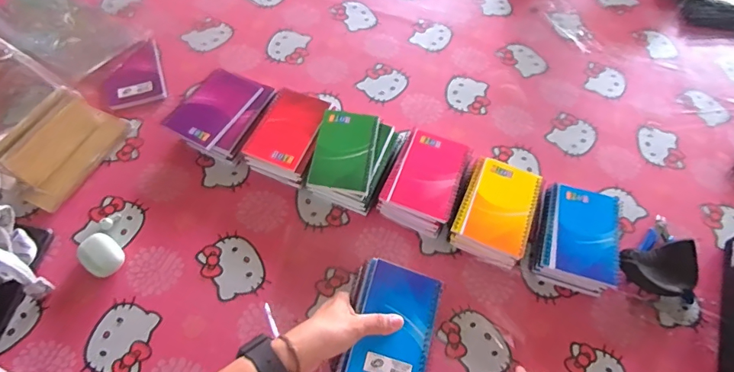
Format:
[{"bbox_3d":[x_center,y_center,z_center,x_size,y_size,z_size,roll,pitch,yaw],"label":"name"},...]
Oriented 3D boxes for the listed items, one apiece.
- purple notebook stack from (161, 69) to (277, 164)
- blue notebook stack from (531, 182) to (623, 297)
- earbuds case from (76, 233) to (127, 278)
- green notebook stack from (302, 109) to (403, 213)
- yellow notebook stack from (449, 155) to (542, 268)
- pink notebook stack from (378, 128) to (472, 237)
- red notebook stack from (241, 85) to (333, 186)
[{"bbox_3d":[-0.224,-0.109,0.659,0.130,0.041,0.134,20,61,7],"label":"purple notebook stack"},{"bbox_3d":[0.287,0.070,0.595,0.100,0.047,0.132,17,61,6],"label":"blue notebook stack"},{"bbox_3d":[-0.334,0.086,0.552,0.060,0.026,0.044,35,64,15],"label":"earbuds case"},{"bbox_3d":[-0.021,-0.036,0.634,0.112,0.043,0.140,19,61,6],"label":"green notebook stack"},{"bbox_3d":[0.175,0.038,0.605,0.092,0.045,0.144,22,61,9],"label":"yellow notebook stack"},{"bbox_3d":[0.082,-0.006,0.623,0.094,0.047,0.137,23,61,9],"label":"pink notebook stack"},{"bbox_3d":[-0.111,-0.073,0.649,0.095,0.040,0.135,18,61,6],"label":"red notebook stack"}]

